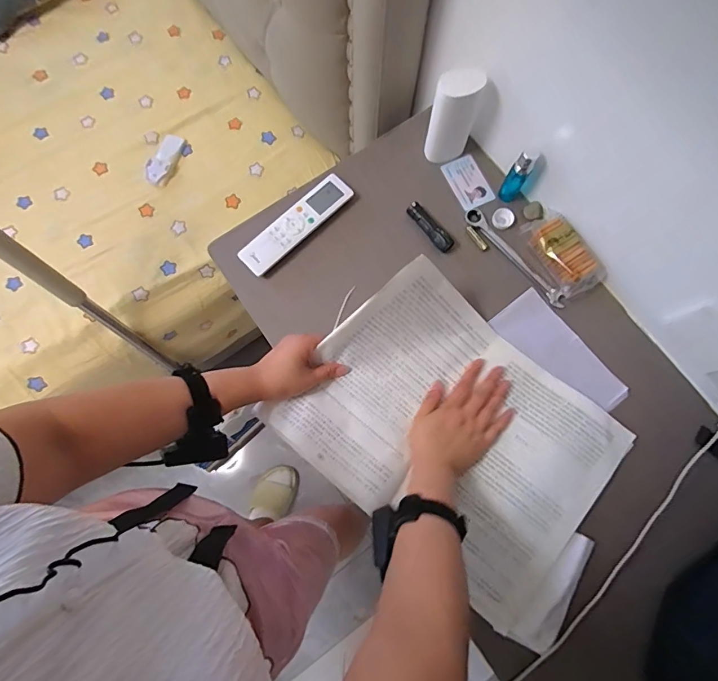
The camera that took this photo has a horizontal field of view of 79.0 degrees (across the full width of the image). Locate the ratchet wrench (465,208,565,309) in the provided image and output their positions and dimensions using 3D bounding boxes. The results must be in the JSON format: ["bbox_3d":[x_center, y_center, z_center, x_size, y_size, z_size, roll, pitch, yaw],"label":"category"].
[{"bbox_3d":[0.243,-0.130,0.677,0.029,0.015,0.205,-39,80,-8],"label":"ratchet wrench"}]

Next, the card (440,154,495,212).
[{"bbox_3d":[0.174,-0.253,0.695,0.062,0.004,0.087,-26,82,-12],"label":"card"}]

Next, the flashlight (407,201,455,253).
[{"bbox_3d":[0.108,-0.172,0.671,0.025,0.028,0.086,-37,79,-8],"label":"flashlight"}]

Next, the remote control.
[{"bbox_3d":[-0.093,-0.176,0.655,0.195,0.015,0.052,-42,80,-8],"label":"remote control"}]

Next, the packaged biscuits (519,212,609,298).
[{"bbox_3d":[0.299,-0.127,0.640,0.070,0.045,0.131,-35,79,-7],"label":"packaged biscuits"}]

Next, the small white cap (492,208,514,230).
[{"bbox_3d":[0.225,-0.192,0.679,0.031,0.008,0.034,0,77,0],"label":"small white cap"}]

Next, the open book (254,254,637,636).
[{"bbox_3d":[0.125,0.113,0.542,0.390,0.105,0.294,39,80,9],"label":"open book"}]

